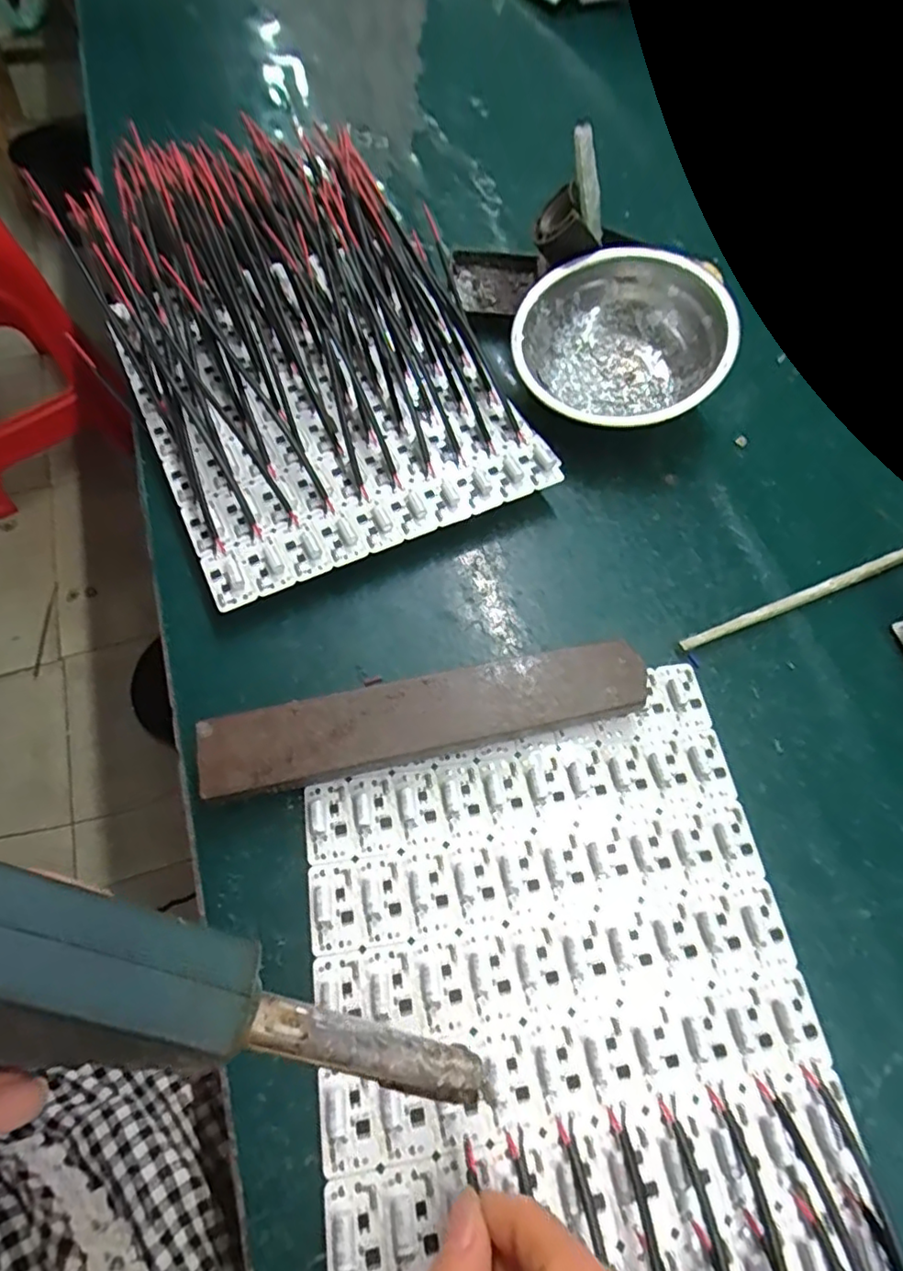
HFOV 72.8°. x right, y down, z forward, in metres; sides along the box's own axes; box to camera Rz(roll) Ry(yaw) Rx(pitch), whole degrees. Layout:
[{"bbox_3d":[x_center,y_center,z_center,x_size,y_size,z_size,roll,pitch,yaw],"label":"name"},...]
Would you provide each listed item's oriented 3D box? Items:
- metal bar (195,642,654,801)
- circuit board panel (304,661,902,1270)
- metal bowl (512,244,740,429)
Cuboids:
[{"bbox_3d":[-0.009,0.039,0.282,0.197,0.026,0.036,-12,64,-8],"label":"metal bar"},{"bbox_3d":[0.046,0.140,0.246,0.192,0.010,0.221,-8,63,-6],"label":"circuit board panel"},{"bbox_3d":[0.107,-0.185,0.391,0.128,0.052,0.128,-1,79,4],"label":"metal bowl"}]

